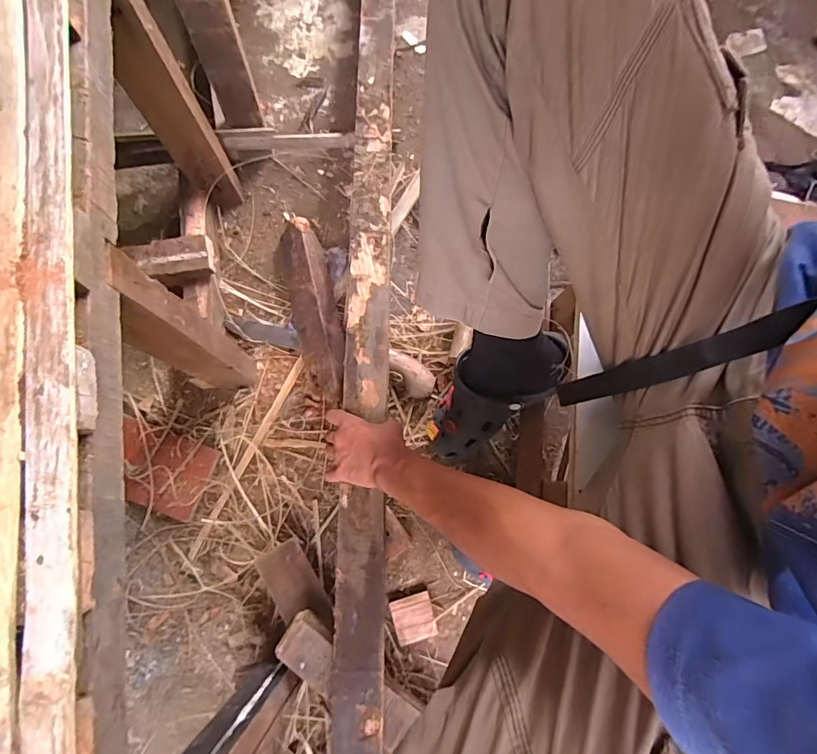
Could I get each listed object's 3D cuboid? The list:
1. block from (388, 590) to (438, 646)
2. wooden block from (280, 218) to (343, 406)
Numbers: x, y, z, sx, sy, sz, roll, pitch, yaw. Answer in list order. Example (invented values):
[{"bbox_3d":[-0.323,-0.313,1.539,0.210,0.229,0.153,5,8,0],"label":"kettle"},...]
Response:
[{"bbox_3d":[0.008,0.343,0.650,0.057,0.024,0.057,-16,78,-3],"label":"block"},{"bbox_3d":[-0.153,-0.111,0.734,0.081,0.056,0.315,-17,78,-3],"label":"wooden block"}]

